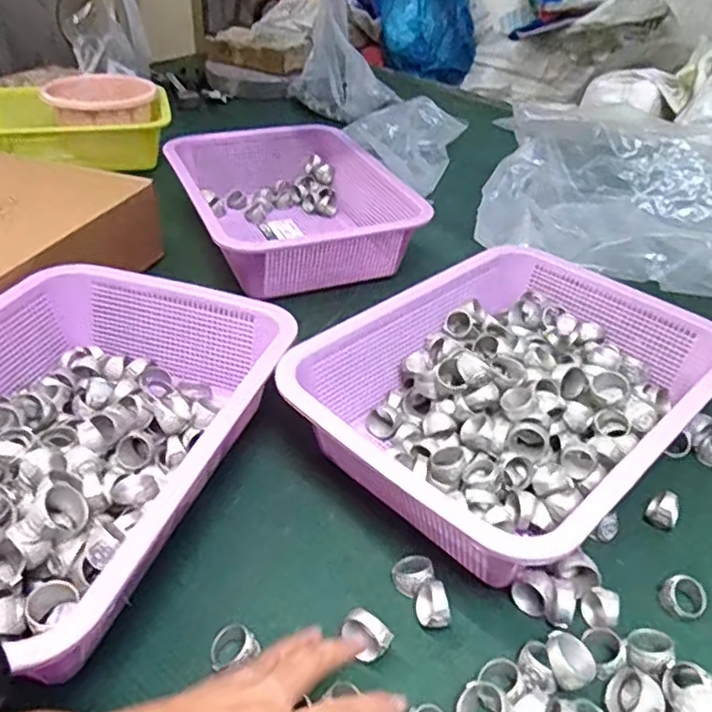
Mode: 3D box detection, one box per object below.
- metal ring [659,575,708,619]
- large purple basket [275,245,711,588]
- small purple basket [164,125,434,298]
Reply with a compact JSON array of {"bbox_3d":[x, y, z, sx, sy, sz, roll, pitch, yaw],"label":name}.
[{"bbox_3d":[0.198,0.145,0.392,0.024,0.017,0.021,-10,39,-17],"label":"metal ring"},{"bbox_3d":[0.122,0.024,0.488,0.222,0.072,0.292,32,46,33],"label":"large purple basket"},{"bbox_3d":[-0.084,-0.176,0.744,0.224,0.079,0.317,-14,40,-22],"label":"small purple basket"}]

